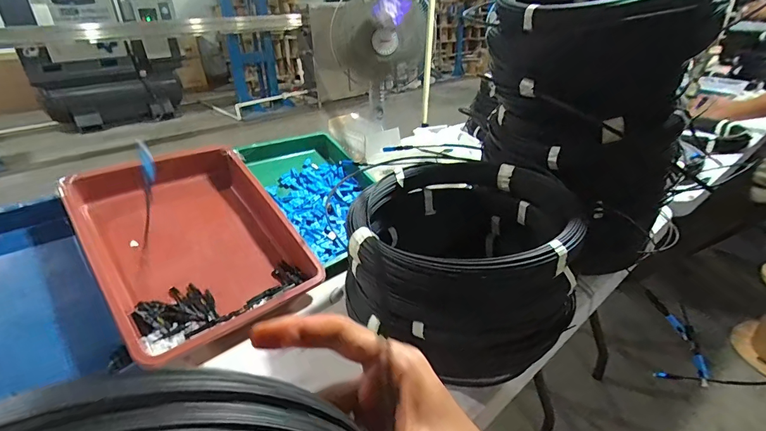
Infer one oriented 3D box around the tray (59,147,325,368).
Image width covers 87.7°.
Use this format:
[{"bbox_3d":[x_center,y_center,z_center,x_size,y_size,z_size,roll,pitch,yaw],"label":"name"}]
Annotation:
[{"bbox_3d":[-0.299,0.033,0.629,0.267,0.075,0.364,-24,59,-34],"label":"tray"}]

